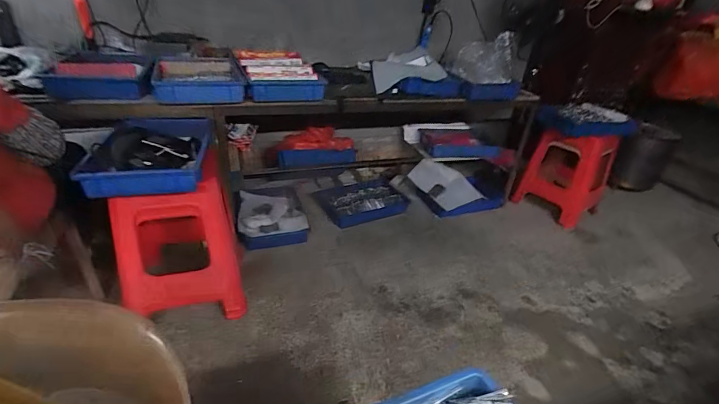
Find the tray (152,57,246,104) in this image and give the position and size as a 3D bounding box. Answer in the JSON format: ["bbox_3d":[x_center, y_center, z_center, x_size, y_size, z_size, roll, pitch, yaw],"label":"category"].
[{"bbox_3d":[-0.548,-0.428,1.260,0.275,0.070,0.339,-7,32,-21],"label":"tray"}]

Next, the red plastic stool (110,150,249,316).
[{"bbox_3d":[-0.596,0.099,1.236,0.338,0.477,0.399,-4,32,-17],"label":"red plastic stool"}]

